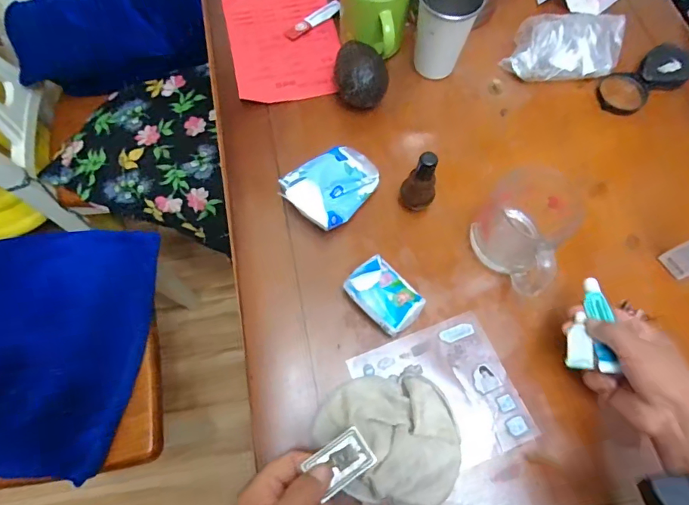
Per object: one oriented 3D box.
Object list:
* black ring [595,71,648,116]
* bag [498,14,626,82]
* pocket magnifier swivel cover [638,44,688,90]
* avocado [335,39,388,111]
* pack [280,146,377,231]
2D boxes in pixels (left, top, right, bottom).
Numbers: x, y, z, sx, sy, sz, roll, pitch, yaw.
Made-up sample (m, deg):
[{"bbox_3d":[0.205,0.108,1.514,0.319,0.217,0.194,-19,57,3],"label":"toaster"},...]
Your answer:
[{"bbox_3d":[0.372,-0.214,0.588,0.067,0.007,0.065,0,69,-1],"label":"black ring"},{"bbox_3d":[0.297,-0.276,0.584,0.156,0.054,0.082,0,69,-1],"label":"bag"},{"bbox_3d":[0.434,-0.250,0.594,0.078,0.013,0.059,-42,75,-15],"label":"pocket magnifier swivel cover"},{"bbox_3d":[0.022,-0.220,0.562,0.063,0.069,0.086,-10,69,-5],"label":"avocado"},{"bbox_3d":[-0.013,-0.077,0.522,0.106,0.031,0.080,-41,75,-15],"label":"pack"}]

